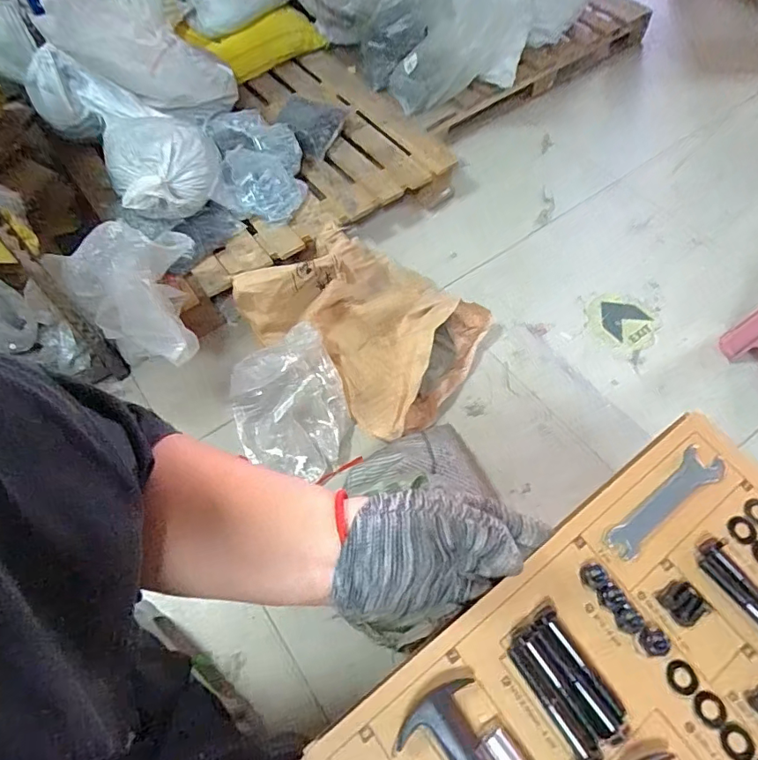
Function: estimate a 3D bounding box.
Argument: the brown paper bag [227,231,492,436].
[{"bbox_3d":[-0.020,-0.169,1.290,0.527,0.238,0.431,37,68,22],"label":"brown paper bag"}]

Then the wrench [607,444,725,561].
[{"bbox_3d":[0.212,0.089,0.368,0.113,0.005,0.026,-36,64,-16],"label":"wrench"}]

